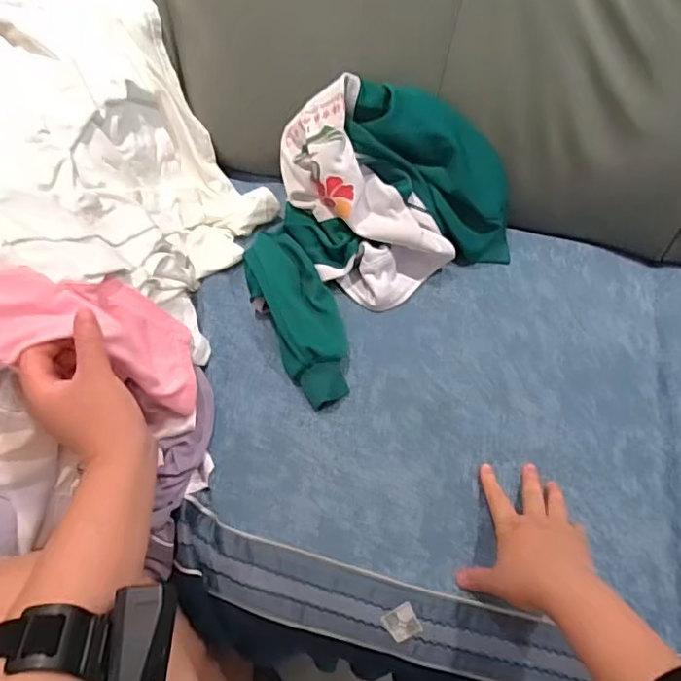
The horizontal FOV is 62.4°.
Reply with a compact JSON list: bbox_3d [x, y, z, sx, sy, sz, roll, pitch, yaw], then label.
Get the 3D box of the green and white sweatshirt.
[{"bbox_3d":[0.022,-0.147,0.664,0.338,0.157,0.254,-38,71,-18],"label":"green and white sweatshirt"}]

